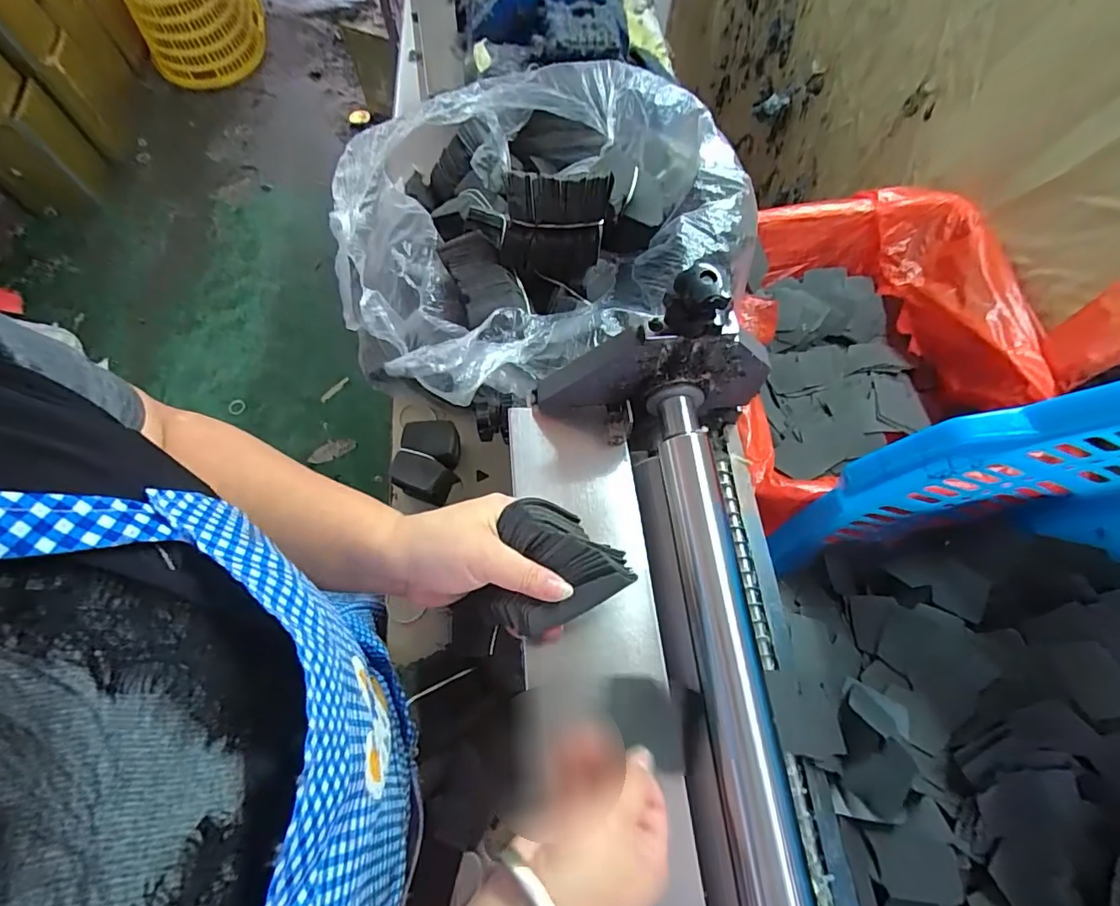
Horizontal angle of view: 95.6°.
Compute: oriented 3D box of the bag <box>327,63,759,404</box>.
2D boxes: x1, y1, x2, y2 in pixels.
[{"bbox_3d":[-0.052,-0.250,0.557,0.413,0.184,0.417,-27,69,-11],"label":"bag"}]

